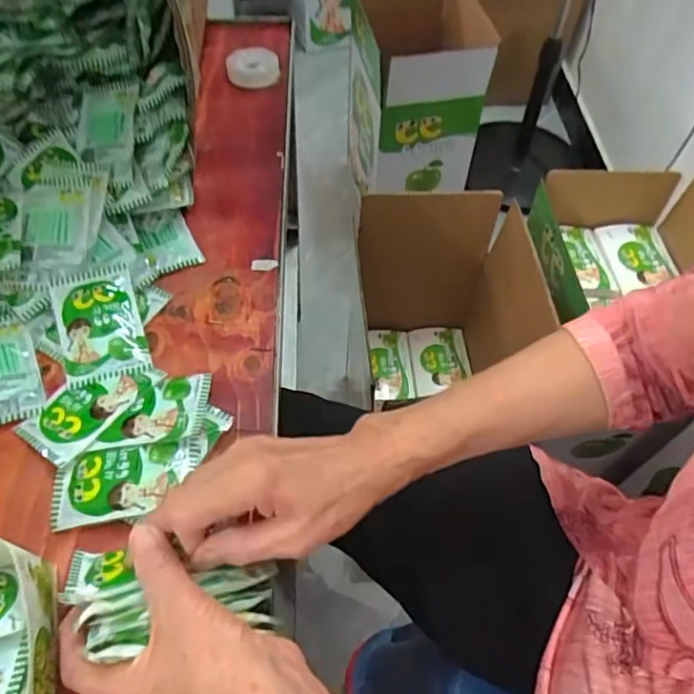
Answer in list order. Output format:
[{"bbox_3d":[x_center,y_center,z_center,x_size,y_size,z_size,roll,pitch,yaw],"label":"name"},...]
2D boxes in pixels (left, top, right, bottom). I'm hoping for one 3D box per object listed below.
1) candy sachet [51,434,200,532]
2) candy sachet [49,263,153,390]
[{"bbox_3d":[-0.161,0.099,0.415,0.101,0.017,0.053,-7,58,-8],"label":"candy sachet"},{"bbox_3d":[-0.213,-0.019,0.490,0.067,0.022,0.109,-17,60,-14],"label":"candy sachet"}]

